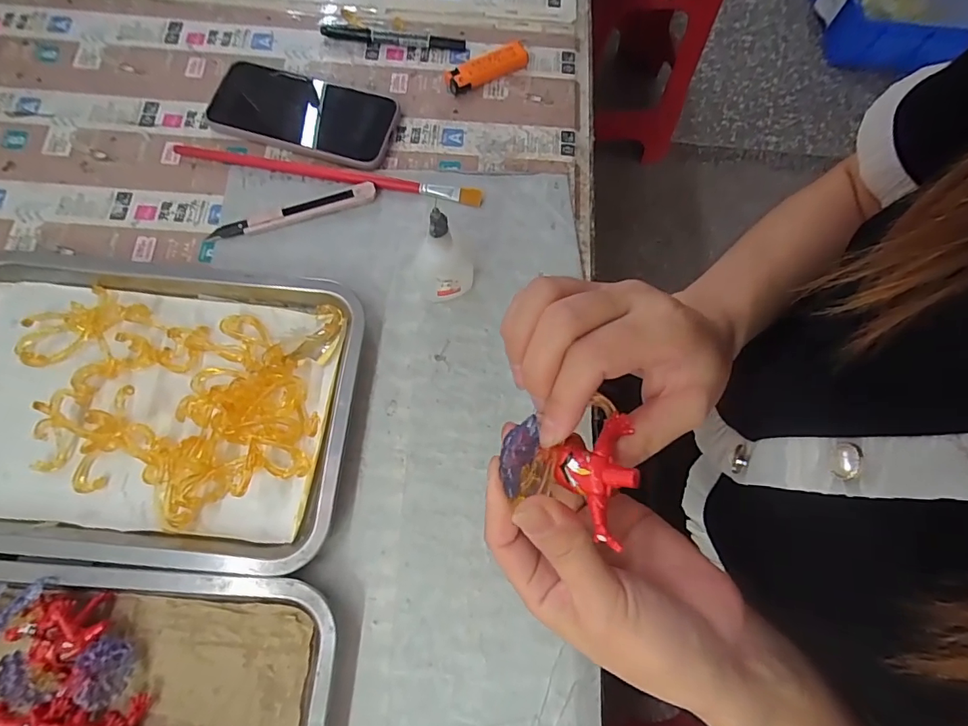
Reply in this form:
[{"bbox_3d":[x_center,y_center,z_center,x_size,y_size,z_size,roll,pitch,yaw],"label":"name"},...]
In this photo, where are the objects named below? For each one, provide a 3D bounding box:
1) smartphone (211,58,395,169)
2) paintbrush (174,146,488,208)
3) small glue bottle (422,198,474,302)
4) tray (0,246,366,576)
[{"bbox_3d":[-0.164,-0.230,0.428,0.167,0.011,0.087,16,73,4],"label":"smartphone"},{"bbox_3d":[-0.134,-0.166,0.411,0.267,0.009,0.015,11,73,2],"label":"paintbrush"},{"bbox_3d":[-0.026,-0.079,0.343,0.039,0.100,0.028,-9,73,-4],"label":"small glue bottle"},{"bbox_3d":[-0.258,0.025,0.342,0.318,0.026,0.211,5,72,0],"label":"tray"}]

